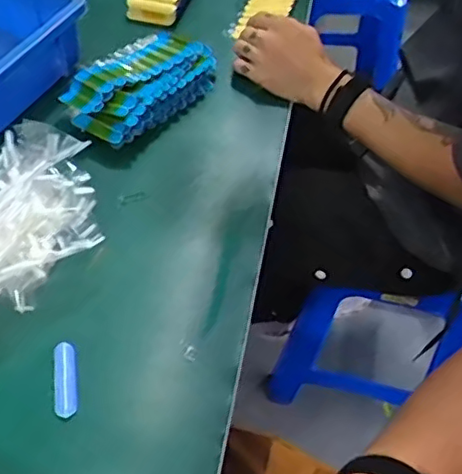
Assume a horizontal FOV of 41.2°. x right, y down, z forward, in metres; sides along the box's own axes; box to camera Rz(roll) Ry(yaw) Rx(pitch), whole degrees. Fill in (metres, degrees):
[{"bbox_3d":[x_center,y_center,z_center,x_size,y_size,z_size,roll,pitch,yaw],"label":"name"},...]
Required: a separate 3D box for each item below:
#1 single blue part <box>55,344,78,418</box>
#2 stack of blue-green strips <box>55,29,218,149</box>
[{"bbox_3d":[-0.129,0.110,0.478,0.016,0.006,0.061,-8,53,-9],"label":"single blue part"},{"bbox_3d":[-0.104,-0.173,0.682,0.106,0.054,0.184,29,56,19],"label":"stack of blue-green strips"}]

